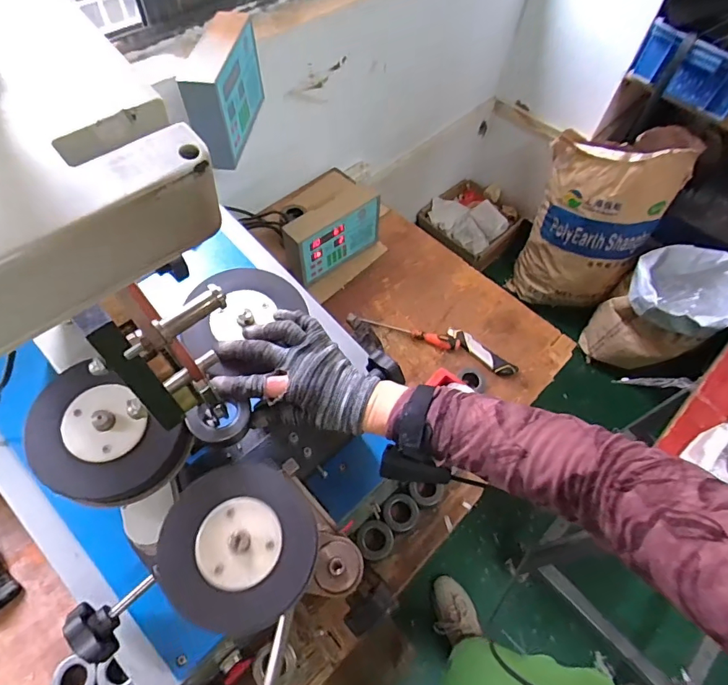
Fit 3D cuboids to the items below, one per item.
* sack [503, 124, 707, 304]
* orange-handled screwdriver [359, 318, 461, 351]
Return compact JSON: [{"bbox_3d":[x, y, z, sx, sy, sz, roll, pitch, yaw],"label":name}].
[{"bbox_3d":[0.784,-0.417,1.630,0.409,0.595,0.301,37,64,17],"label":"sack"},{"bbox_3d":[0.099,-0.024,0.996,0.218,0.025,0.025,17,60,6],"label":"orange-handled screwdriver"}]

